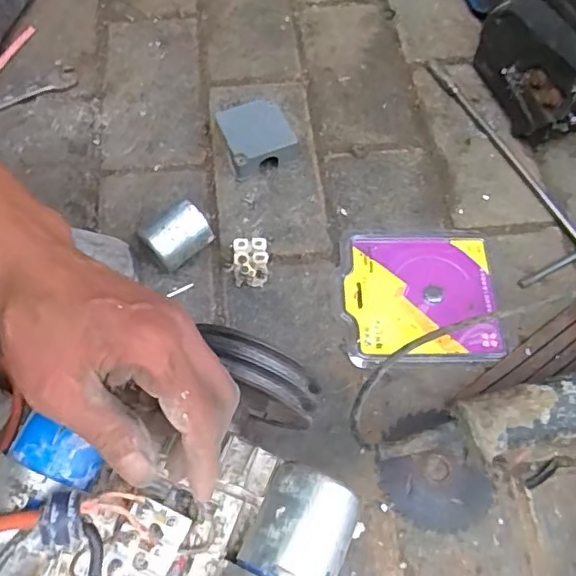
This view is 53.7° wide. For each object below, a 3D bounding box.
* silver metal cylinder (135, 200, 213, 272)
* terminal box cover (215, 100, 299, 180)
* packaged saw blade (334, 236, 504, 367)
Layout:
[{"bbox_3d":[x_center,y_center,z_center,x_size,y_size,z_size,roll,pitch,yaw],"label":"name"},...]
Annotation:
[{"bbox_3d":[-0.109,-0.048,0.558,0.059,0.052,0.048,-41,70,-20],"label":"silver metal cylinder"},{"bbox_3d":[-0.033,-0.164,0.614,0.075,0.043,0.077,-18,64,-10],"label":"terminal box cover"},{"bbox_3d":[0.131,0.005,0.562,0.153,0.008,0.138,0,62,-2],"label":"packaged saw blade"}]

